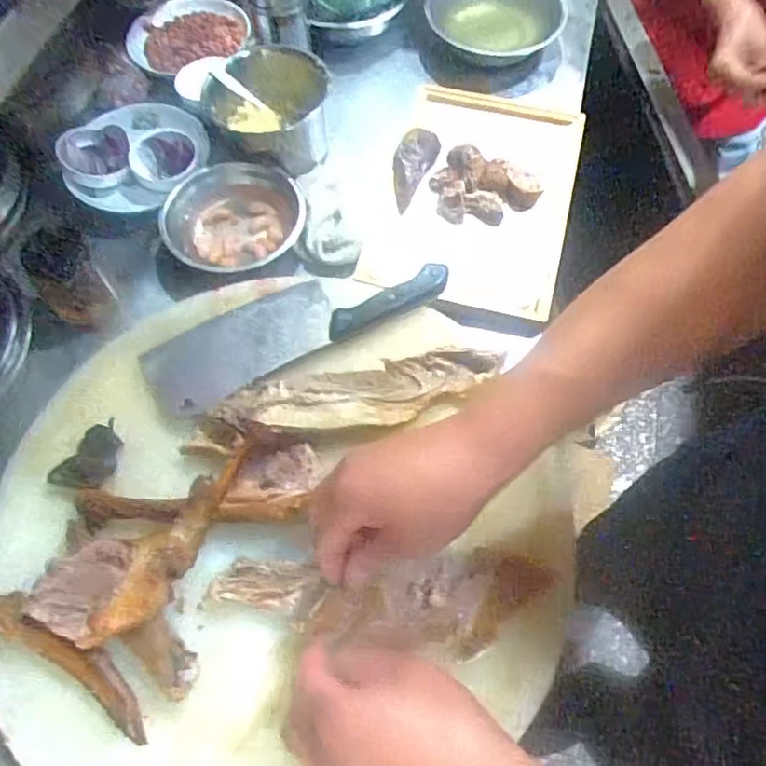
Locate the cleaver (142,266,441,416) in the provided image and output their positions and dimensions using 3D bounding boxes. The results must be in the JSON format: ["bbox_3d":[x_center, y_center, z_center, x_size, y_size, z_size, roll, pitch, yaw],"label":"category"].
[{"bbox_3d":[-0.083,-0.060,0.573,0.275,0.028,0.092,-26,65,-11],"label":"cleaver"}]

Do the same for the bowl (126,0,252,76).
[{"bbox_3d":[-0.292,-0.520,0.942,0.168,0.043,0.158,-1,63,2],"label":"bowl"}]

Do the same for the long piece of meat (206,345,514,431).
[{"bbox_3d":[-0.018,0.007,0.524,0.231,0.029,0.058,-9,64,-2],"label":"long piece of meat"}]

